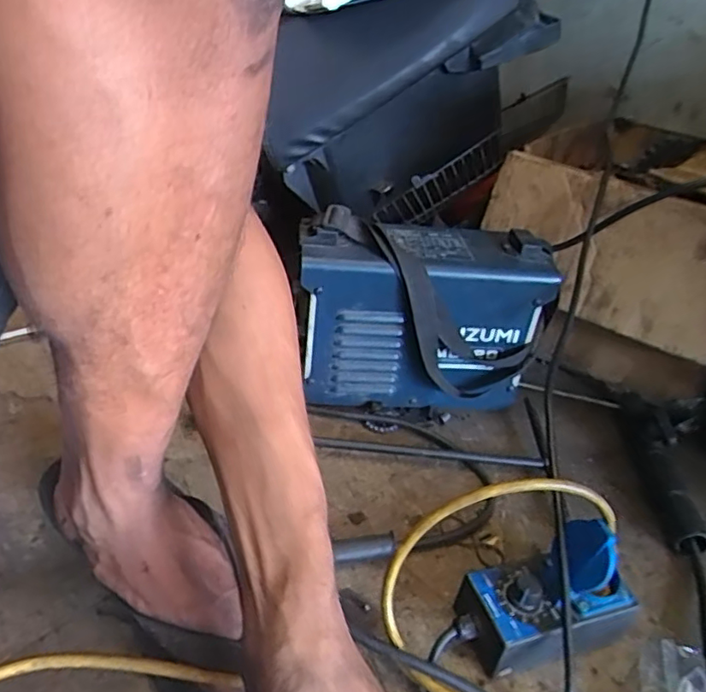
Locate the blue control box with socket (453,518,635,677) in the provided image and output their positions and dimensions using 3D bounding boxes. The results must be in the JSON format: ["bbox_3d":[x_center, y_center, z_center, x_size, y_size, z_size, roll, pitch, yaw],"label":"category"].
[{"bbox_3d":[0.142,0.175,0.423,0.128,0.097,0.062,-6,36,-19],"label":"blue control box with socket"}]

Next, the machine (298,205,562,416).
[{"bbox_3d":[0.073,-0.034,0.644,0.258,0.184,0.118,6,34,-2],"label":"machine"}]

